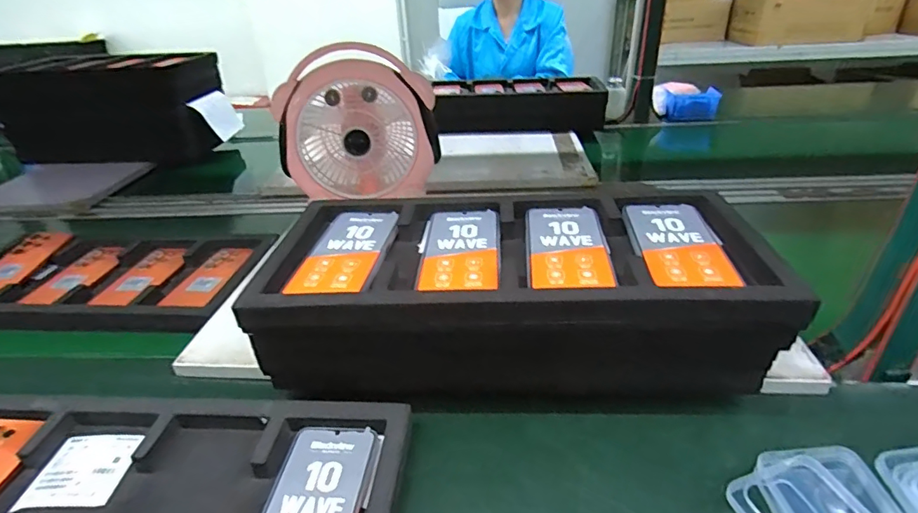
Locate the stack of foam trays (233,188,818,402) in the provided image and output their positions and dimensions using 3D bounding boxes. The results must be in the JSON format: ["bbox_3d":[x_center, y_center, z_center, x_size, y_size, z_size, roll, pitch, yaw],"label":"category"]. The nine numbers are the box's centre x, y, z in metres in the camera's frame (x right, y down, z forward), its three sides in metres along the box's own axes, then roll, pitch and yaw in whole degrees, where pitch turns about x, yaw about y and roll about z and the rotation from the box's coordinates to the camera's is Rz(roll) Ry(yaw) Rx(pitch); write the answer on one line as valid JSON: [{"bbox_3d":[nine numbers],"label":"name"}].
[{"bbox_3d":[0.053,0.043,0.528,0.480,0.145,0.223,-1,31,5],"label":"stack of foam trays"}]

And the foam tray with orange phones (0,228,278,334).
[{"bbox_3d":[-0.554,0.036,0.751,0.447,0.035,0.261,-2,31,1],"label":"foam tray with orange phones"}]

